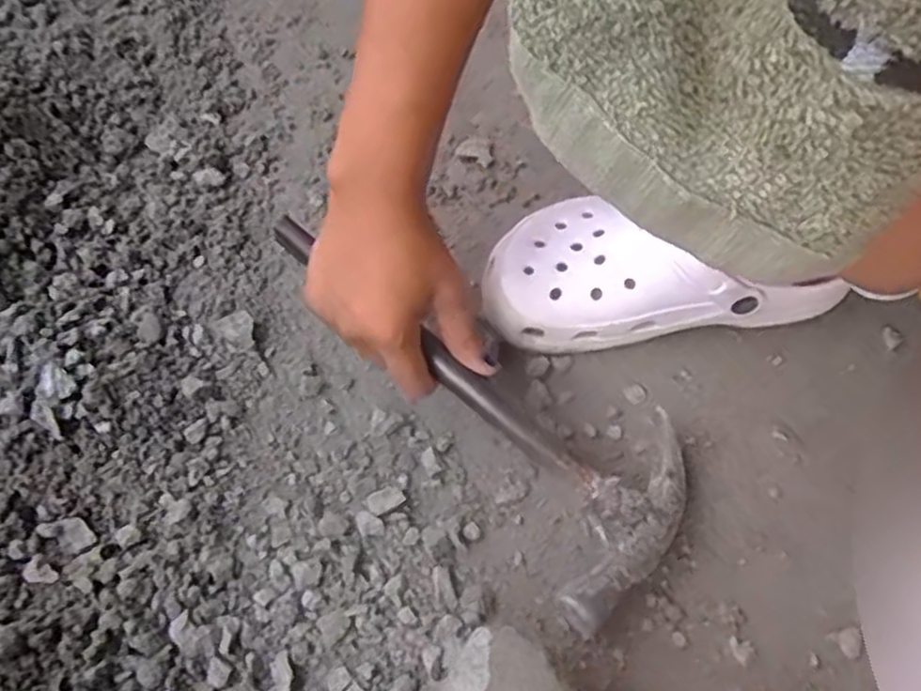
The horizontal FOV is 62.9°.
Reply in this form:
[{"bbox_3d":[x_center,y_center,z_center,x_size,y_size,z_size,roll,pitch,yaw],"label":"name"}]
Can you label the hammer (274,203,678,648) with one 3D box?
[{"bbox_3d":[0.009,0.019,0.440,0.118,0.036,0.278,-42,79,-20],"label":"hammer"}]

